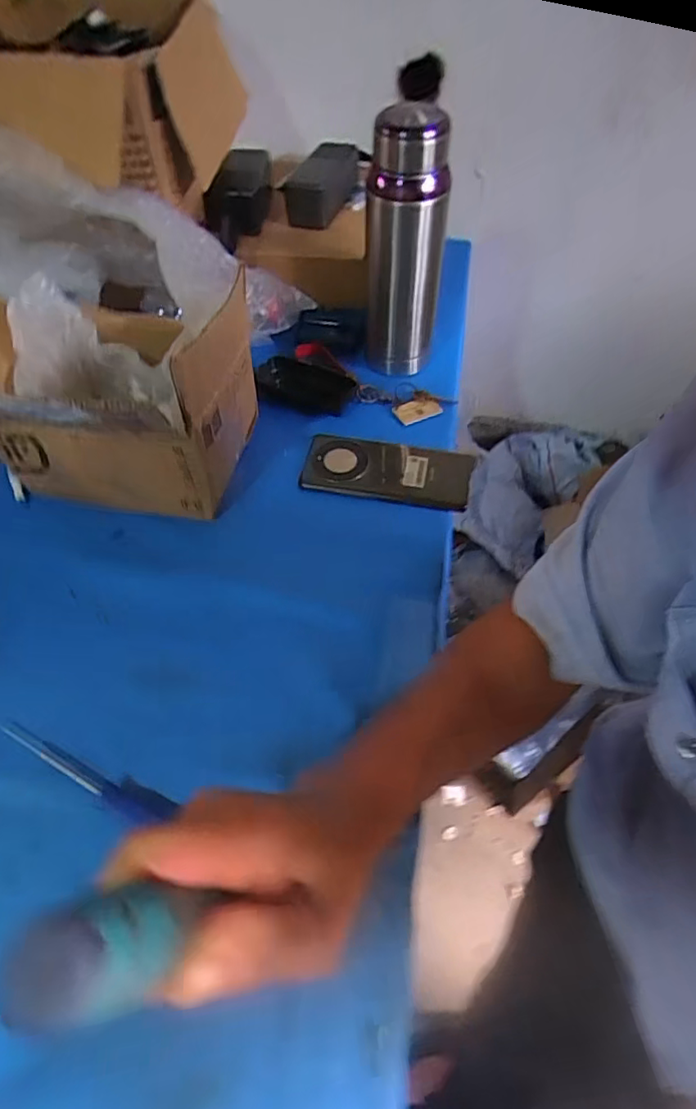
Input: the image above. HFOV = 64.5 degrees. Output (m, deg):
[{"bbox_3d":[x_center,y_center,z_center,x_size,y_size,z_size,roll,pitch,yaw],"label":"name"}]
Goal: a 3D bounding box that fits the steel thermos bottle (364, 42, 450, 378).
[{"bbox_3d":[0.058,-0.304,0.554,0.076,0.241,0.065,-3,56,-2],"label":"steel thermos bottle"}]

